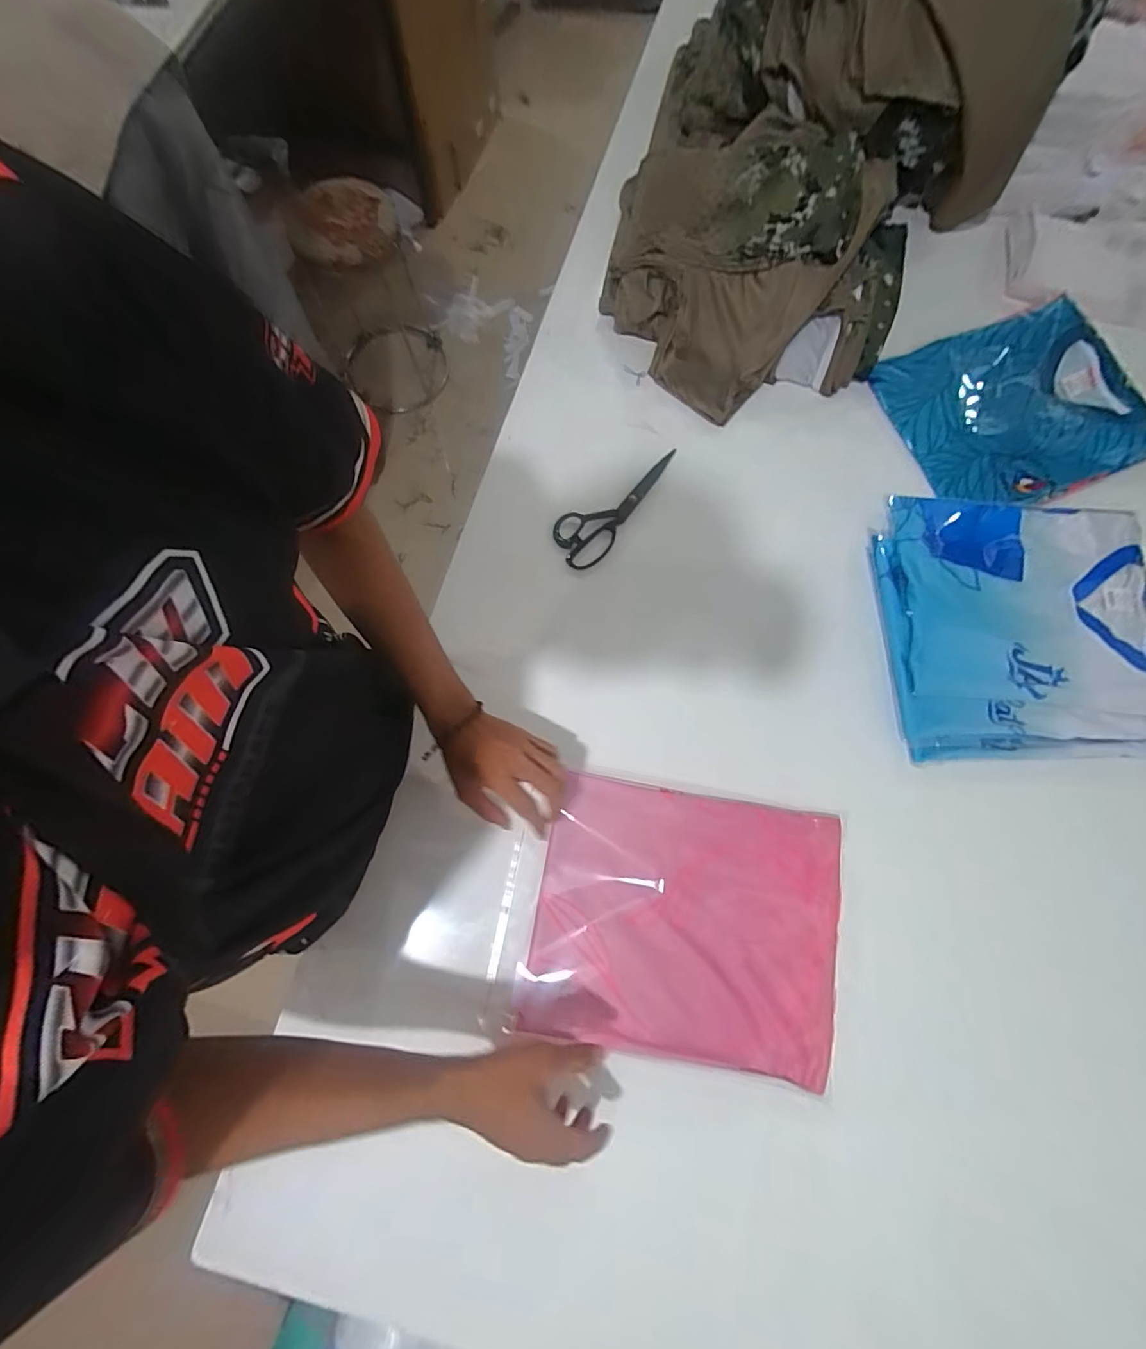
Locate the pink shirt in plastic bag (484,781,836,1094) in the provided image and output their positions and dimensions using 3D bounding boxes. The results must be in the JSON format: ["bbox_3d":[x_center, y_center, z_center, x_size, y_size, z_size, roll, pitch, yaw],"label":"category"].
[{"bbox_3d":[0.102,0.264,0.536,0.352,0.027,0.267,9,78,3],"label":"pink shirt in plastic bag"}]

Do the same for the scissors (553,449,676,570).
[{"bbox_3d":[0.070,-0.218,0.657,0.206,0.013,0.074,-34,79,-6],"label":"scissors"}]

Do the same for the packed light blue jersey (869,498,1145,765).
[{"bbox_3d":[0.549,-0.068,0.618,0.329,0.037,0.339,-2,78,1],"label":"packed light blue jersey"}]

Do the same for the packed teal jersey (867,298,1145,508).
[{"bbox_3d":[0.617,-0.368,0.687,0.322,0.025,0.252,-18,78,-2],"label":"packed teal jersey"}]

